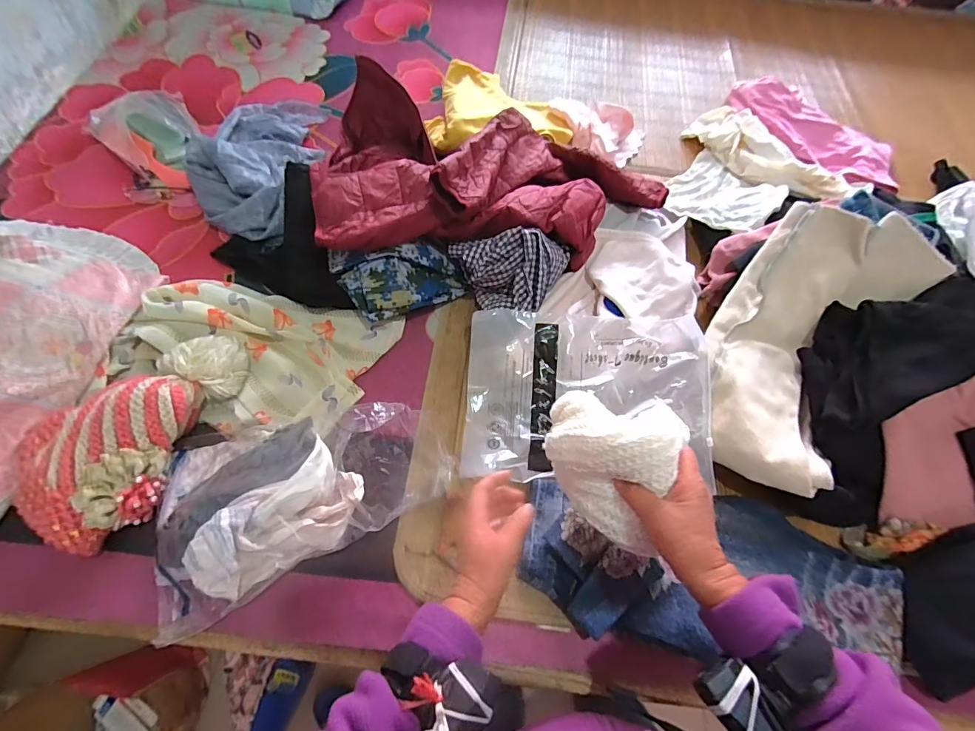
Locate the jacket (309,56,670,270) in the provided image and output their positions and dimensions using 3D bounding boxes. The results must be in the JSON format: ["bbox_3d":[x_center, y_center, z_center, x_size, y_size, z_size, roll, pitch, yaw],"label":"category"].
[{"bbox_3d":[0.014,-0.365,0.790,0.608,0.157,0.397,-4,64,-5],"label":"jacket"}]

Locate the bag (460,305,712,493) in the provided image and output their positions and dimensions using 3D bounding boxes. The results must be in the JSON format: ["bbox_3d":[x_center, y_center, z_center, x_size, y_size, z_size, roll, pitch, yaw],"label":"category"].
[{"bbox_3d":[0.145,0.043,0.665,0.351,0.050,0.260,2,68,6],"label":"bag"}]

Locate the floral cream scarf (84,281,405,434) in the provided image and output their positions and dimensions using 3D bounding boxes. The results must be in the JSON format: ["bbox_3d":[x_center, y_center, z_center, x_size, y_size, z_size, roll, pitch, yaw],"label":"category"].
[{"bbox_3d":[-0.349,-0.020,0.669,0.371,0.063,0.234,12,63,3],"label":"floral cream scarf"}]

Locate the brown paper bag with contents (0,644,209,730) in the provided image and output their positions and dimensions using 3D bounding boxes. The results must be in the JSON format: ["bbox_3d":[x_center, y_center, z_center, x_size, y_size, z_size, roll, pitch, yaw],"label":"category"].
[{"bbox_3d":[-0.774,0.737,0.890,0.309,0.263,0.212,-16,65,-11],"label":"brown paper bag with contents"}]

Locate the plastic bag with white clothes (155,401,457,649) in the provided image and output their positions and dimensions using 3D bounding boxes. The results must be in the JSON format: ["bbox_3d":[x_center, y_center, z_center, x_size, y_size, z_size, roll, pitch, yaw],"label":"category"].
[{"bbox_3d":[-0.244,0.135,0.534,0.369,0.137,0.205,-25,67,-15],"label":"plastic bag with white clothes"}]

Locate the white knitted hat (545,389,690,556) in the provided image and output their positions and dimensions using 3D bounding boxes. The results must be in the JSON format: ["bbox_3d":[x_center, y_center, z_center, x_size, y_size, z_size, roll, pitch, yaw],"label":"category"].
[{"bbox_3d":[0.120,0.090,0.426,0.139,0.119,0.107,32,66,12],"label":"white knitted hat"}]

